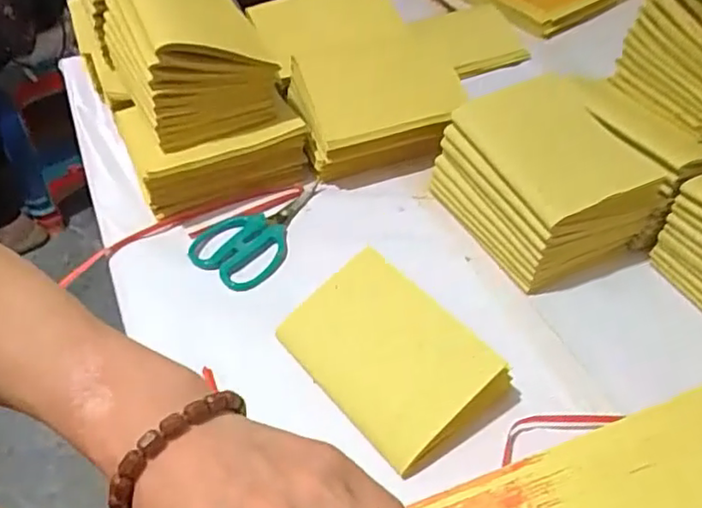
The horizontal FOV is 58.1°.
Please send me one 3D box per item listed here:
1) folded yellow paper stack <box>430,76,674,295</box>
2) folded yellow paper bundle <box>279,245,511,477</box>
[{"bbox_3d":[0.175,-0.071,0.578,0.140,0.100,0.163,-18,49,-14],"label":"folded yellow paper stack"},{"bbox_3d":[0.027,0.075,0.490,0.101,0.050,0.156,-33,54,-25],"label":"folded yellow paper bundle"}]

